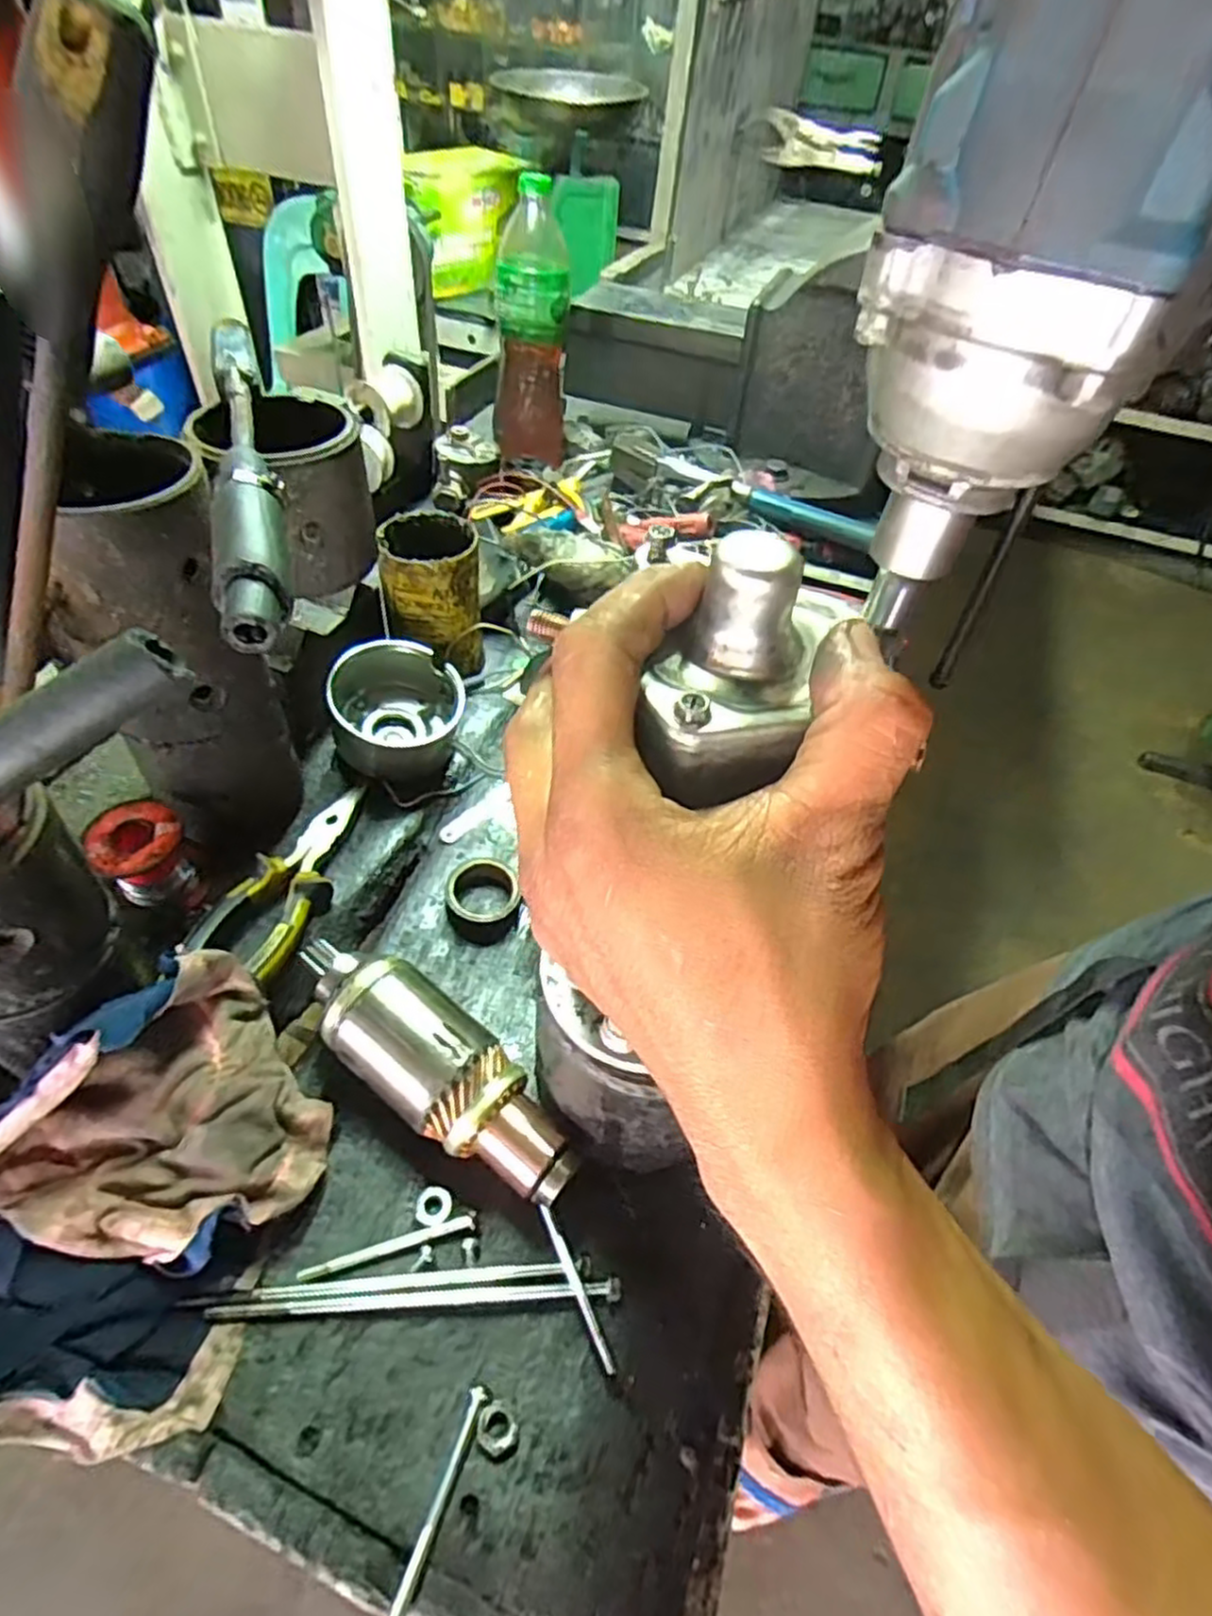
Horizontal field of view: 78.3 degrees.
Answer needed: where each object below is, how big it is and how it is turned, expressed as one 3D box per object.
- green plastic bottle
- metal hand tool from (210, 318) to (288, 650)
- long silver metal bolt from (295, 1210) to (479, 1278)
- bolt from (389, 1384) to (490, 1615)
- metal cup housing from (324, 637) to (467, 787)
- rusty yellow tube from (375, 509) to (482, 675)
[{"bbox_3d":[-0.082,-0.505,0.796,0.083,0.241,0.078,-2,49,-8],"label":"green plastic bottle"},{"bbox_3d":[-0.170,-0.167,0.353,0.028,0.041,0.253,-10,51,-14],"label":"metal hand tool"},{"bbox_3d":[-0.102,0.208,0.352,0.080,0.006,0.007,-13,50,-15],"label":"long silver metal bolt"},{"bbox_3d":[-0.067,0.274,0.291,0.008,0.012,0.081,19,50,11],"label":"bolt"},{"bbox_3d":[-0.150,-0.067,0.532,0.099,0.074,0.087,-10,51,-14],"label":"metal cup housing"},{"bbox_3d":[-0.135,-0.172,0.586,0.070,0.099,0.076,0,49,-6],"label":"rusty yellow tube"}]

